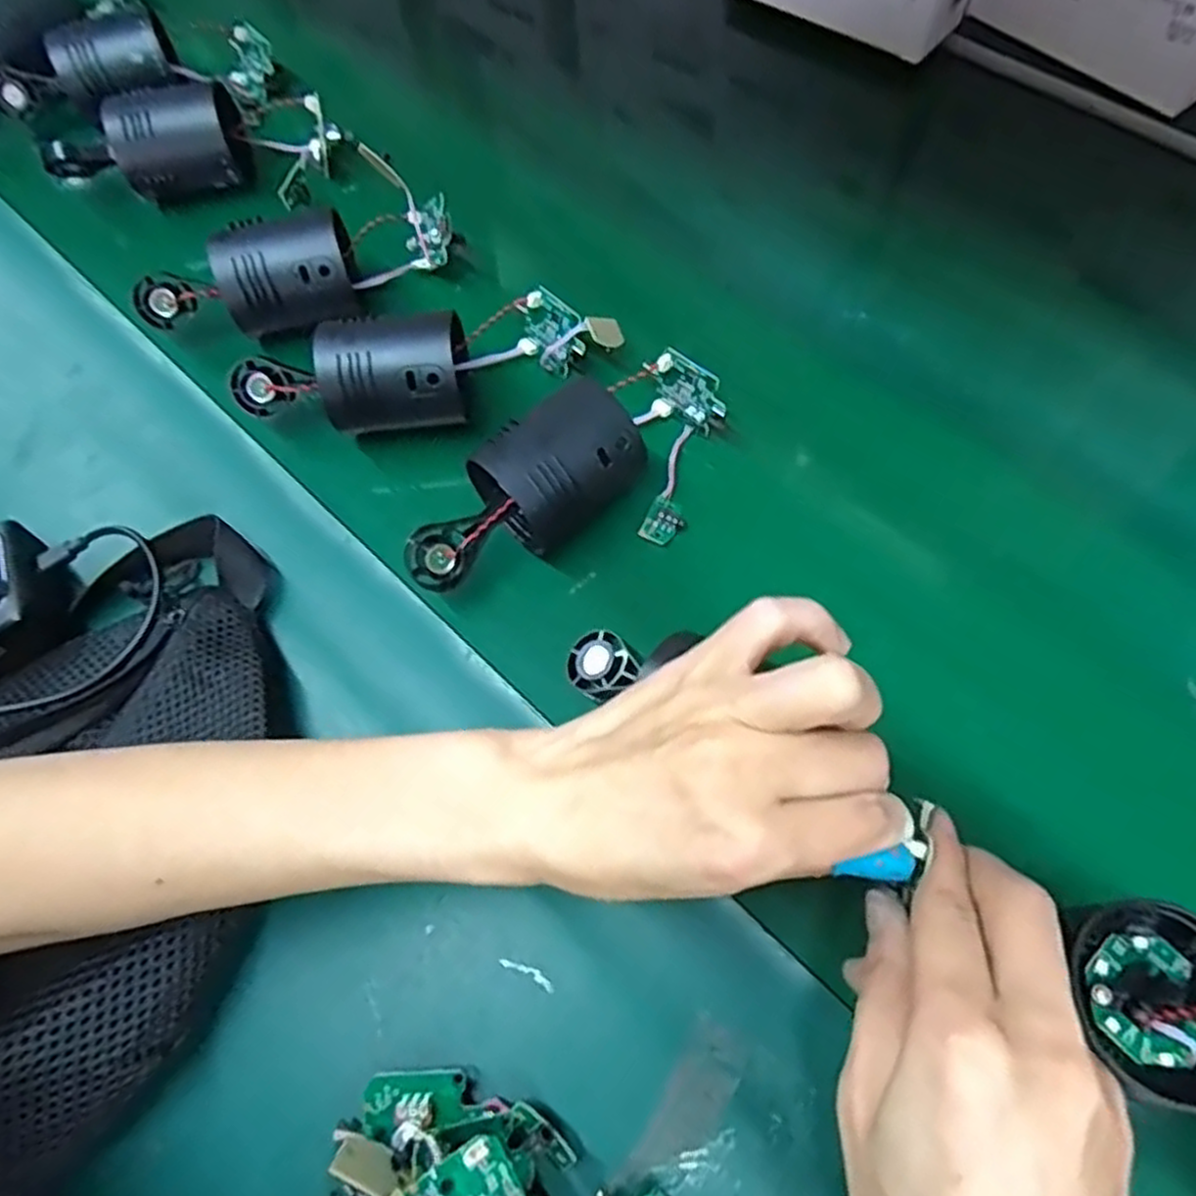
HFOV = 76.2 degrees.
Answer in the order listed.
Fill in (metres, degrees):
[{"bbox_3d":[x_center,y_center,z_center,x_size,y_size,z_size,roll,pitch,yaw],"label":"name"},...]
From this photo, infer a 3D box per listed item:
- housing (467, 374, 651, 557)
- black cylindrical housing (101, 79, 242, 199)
[{"bbox_3d":[-0.017,-0.061,0.343,0.069,0.046,0.044,-37,71,-14],"label":"housing"},{"bbox_3d":[-0.253,-0.276,0.461,0.072,0.050,0.044,-15,67,-5],"label":"black cylindrical housing"}]

